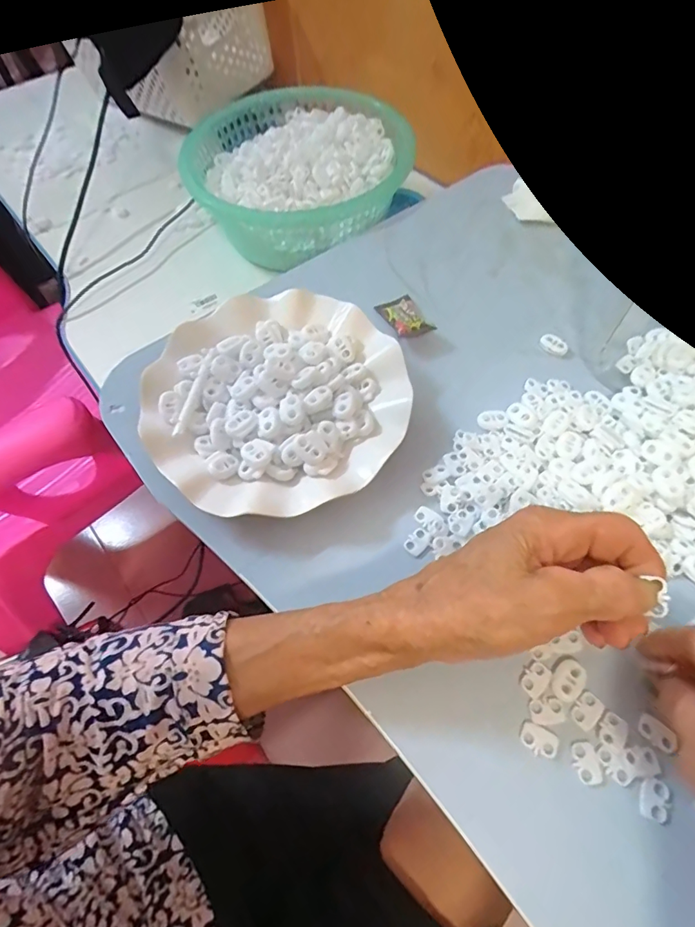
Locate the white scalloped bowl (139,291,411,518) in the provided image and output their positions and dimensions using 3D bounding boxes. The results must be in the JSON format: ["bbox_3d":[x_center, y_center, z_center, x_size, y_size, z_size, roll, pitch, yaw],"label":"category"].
[{"bbox_3d":[-0.048,-0.044,0.333,0.171,0.033,0.176,-2,60,3],"label":"white scalloped bowl"}]

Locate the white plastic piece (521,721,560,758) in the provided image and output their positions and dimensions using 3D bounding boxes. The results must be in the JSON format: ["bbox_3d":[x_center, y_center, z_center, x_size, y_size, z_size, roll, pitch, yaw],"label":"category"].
[{"bbox_3d":[0.099,0.142,0.243,0.018,0.004,0.012,24,64,16],"label":"white plastic piece"}]

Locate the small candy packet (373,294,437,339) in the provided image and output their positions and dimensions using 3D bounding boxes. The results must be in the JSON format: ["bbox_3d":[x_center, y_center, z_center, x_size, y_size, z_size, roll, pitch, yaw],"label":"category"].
[{"bbox_3d":[0.046,-0.119,0.382,0.033,0.013,0.048,-24,61,-10],"label":"small candy packet"}]

